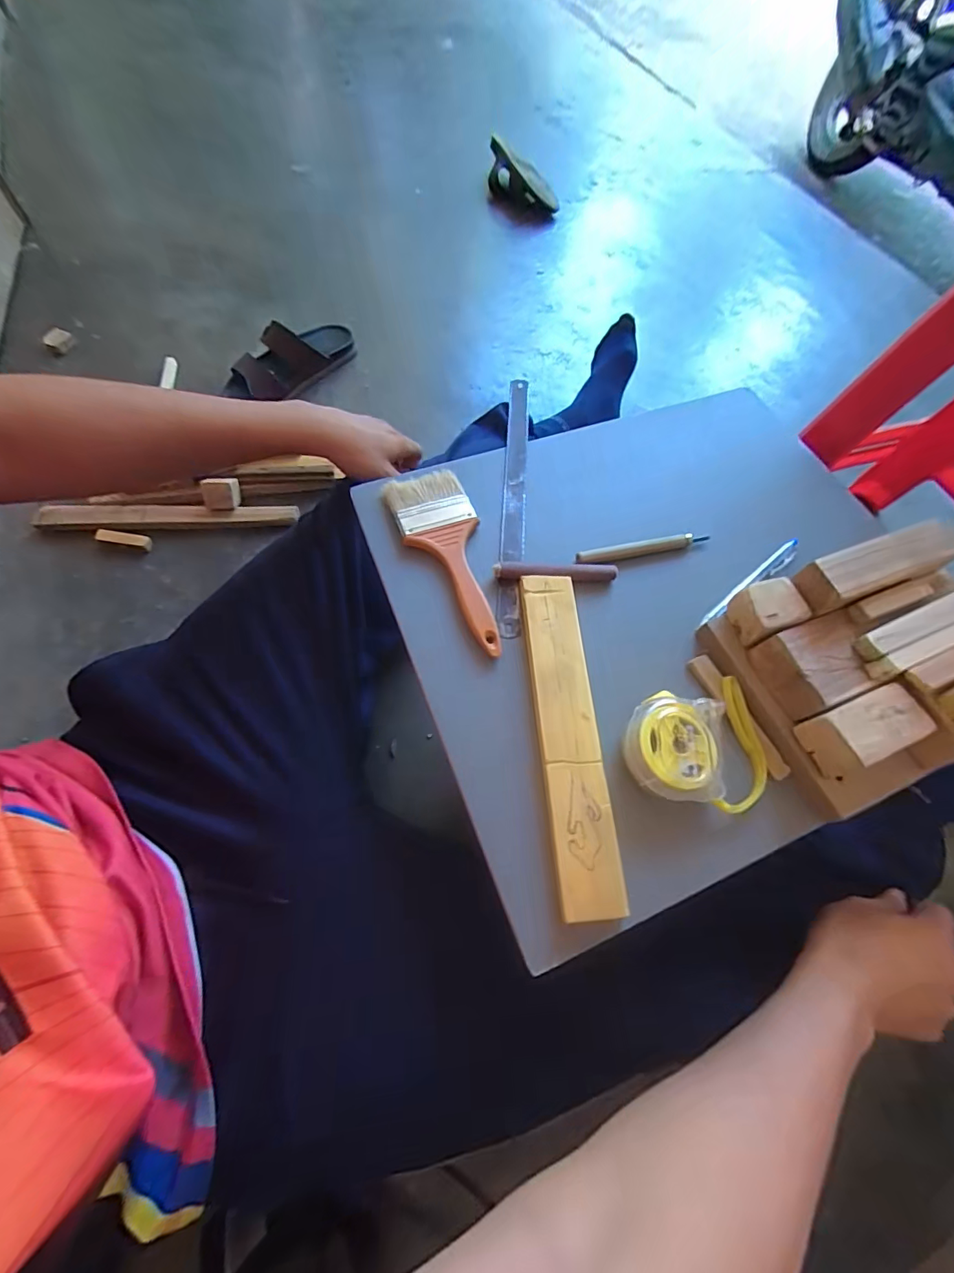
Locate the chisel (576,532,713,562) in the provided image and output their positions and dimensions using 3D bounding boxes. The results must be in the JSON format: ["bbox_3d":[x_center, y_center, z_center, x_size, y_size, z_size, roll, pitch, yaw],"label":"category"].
[{"bbox_3d":[0.145,-0.079,0.403,0.122,0.008,0.009,-11,57,-10],"label":"chisel"}]

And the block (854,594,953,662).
[{"bbox_3d":[0.311,-0.007,0.327,0.102,0.011,0.018,-19,59,-15],"label":"block"}]

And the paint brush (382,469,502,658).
[{"bbox_3d":[-0.020,-0.071,0.391,0.066,0.024,0.185,-19,59,-15],"label":"paint brush"}]

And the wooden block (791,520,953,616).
[{"bbox_3d":[0.294,-0.051,0.338,0.122,0.032,0.032,-16,58,-13],"label":"wooden block"}]

